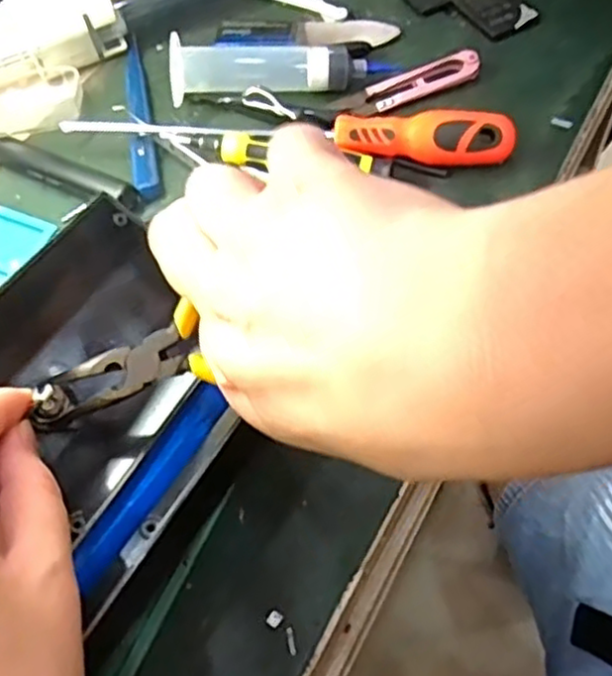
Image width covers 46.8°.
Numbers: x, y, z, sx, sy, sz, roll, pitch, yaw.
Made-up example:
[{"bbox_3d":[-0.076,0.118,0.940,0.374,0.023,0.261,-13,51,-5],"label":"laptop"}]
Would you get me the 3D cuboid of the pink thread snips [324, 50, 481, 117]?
[{"bbox_3d":[0.059,-0.155,0.429,0.092,0.011,0.027,-21,59,-8],"label":"pink thread snips"}]

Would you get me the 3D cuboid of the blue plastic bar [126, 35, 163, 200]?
[{"bbox_3d":[-0.103,-0.140,0.438,0.014,0.009,0.148,-12,58,-2],"label":"blue plastic bar"}]

